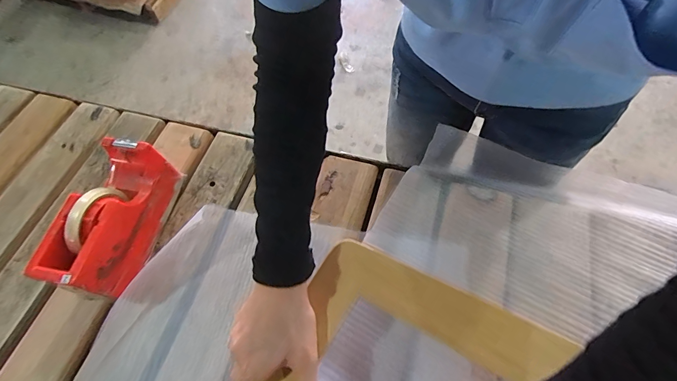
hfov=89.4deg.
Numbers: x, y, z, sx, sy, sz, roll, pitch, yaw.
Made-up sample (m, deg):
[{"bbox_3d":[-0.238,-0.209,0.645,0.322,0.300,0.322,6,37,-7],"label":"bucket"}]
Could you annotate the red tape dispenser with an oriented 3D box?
[{"bbox_3d":[-0.300,0.039,0.465,0.069,0.109,0.191,6,62,8],"label":"red tape dispenser"}]

